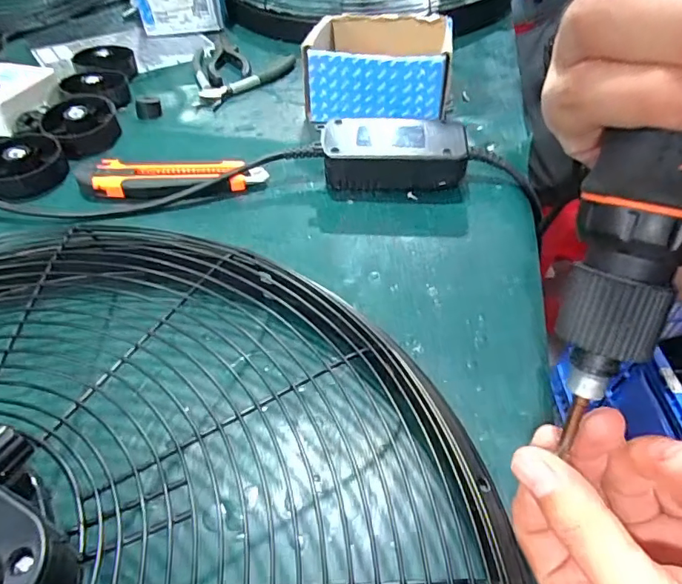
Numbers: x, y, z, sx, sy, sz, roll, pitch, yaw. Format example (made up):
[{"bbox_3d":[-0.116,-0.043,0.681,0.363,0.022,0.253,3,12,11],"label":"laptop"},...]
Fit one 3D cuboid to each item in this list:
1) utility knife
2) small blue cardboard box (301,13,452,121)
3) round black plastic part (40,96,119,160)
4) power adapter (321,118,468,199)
[{"bbox_3d":[-0.135,-0.097,0.418,0.138,0.018,0.036,-1,48,-1],"label":"utility knife"},{"bbox_3d":[0.037,-0.229,0.498,0.128,0.070,0.125,5,48,4],"label":"small blue cardboard box"},{"bbox_3d":[-0.246,-0.160,0.467,0.063,0.028,0.073,-29,55,-24],"label":"round black plastic part"},{"bbox_3d":[0.043,-0.113,0.413,0.112,0.045,0.048,0,48,-1],"label":"power adapter"}]

